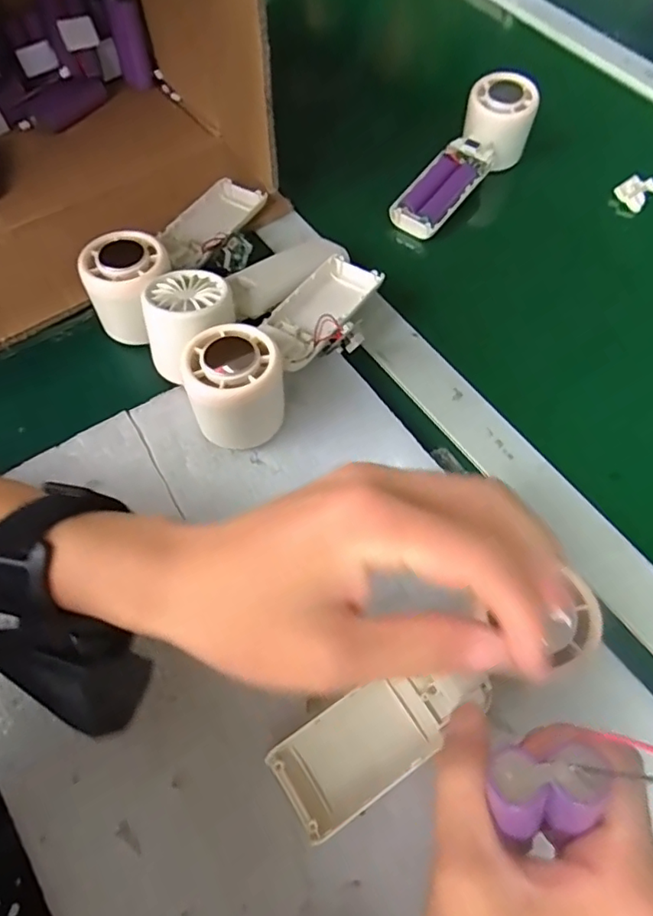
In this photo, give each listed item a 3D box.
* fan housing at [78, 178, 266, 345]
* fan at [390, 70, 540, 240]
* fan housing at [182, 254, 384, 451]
[{"bbox_3d":[-0.109,-0.151,0.415,0.057,0.058,0.172,24,51,10],"label":"fan housing"},{"bbox_3d":[0.116,-0.256,0.469,0.054,0.062,0.158,37,66,16],"label":"fan"},{"bbox_3d":[-0.021,-0.076,0.357,0.063,0.059,0.173,35,66,15],"label":"fan housing"}]

